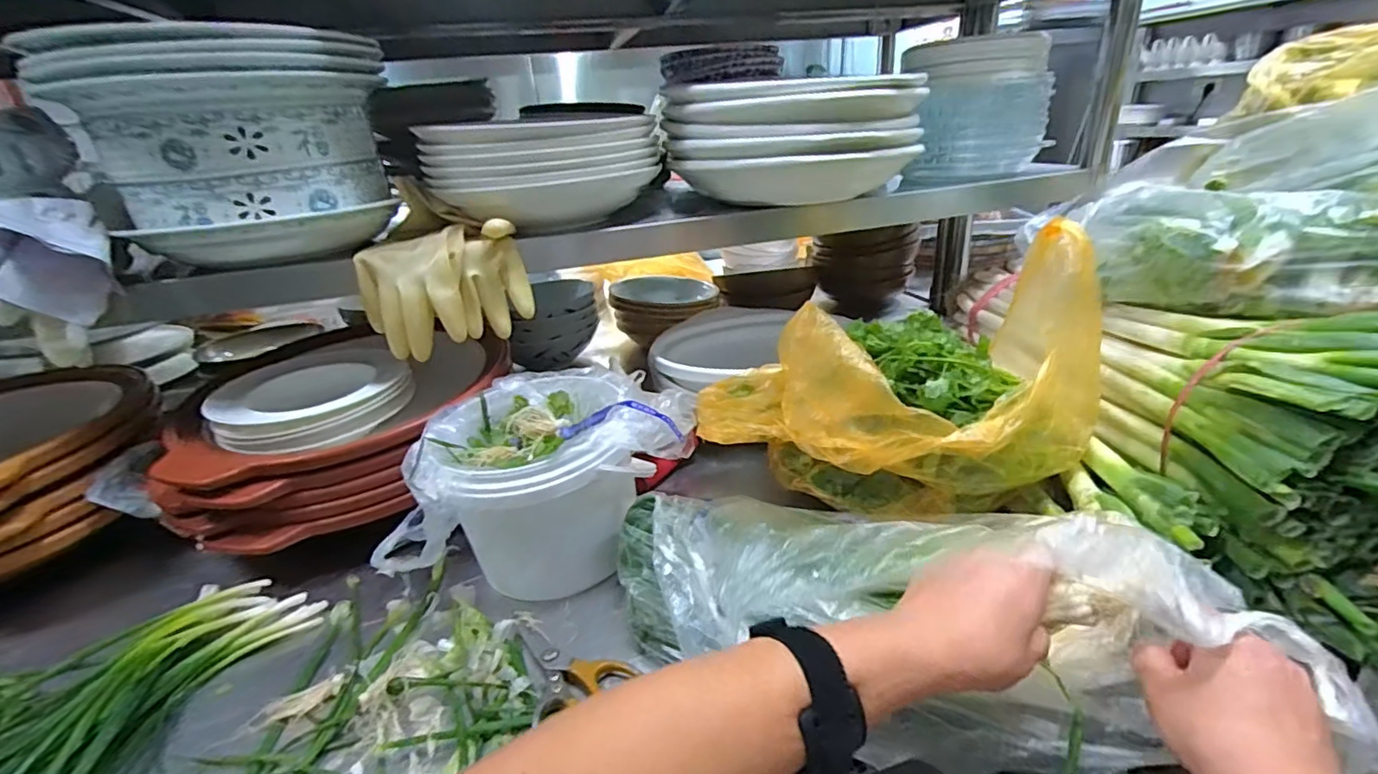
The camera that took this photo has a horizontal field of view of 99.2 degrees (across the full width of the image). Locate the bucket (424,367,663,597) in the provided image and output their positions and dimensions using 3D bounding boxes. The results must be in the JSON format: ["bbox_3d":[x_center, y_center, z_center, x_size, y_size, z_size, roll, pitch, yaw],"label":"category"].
[{"bbox_3d":[-0.153,0.100,0.605,0.247,0.164,0.206,-19,29,-28],"label":"bucket"}]

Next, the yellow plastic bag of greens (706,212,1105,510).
[{"bbox_3d":[0.236,-0.014,0.646,0.350,0.221,0.308,14,31,35],"label":"yellow plastic bag of greens"}]

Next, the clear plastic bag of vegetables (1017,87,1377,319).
[{"bbox_3d":[0.595,-0.178,0.585,0.200,0.178,0.316,-22,30,-32],"label":"clear plastic bag of vegetables"}]

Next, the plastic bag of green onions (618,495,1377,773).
[{"bbox_3d":[0.141,0.152,0.423,0.456,0.119,0.149,3,26,25],"label":"plastic bag of green onions"}]

